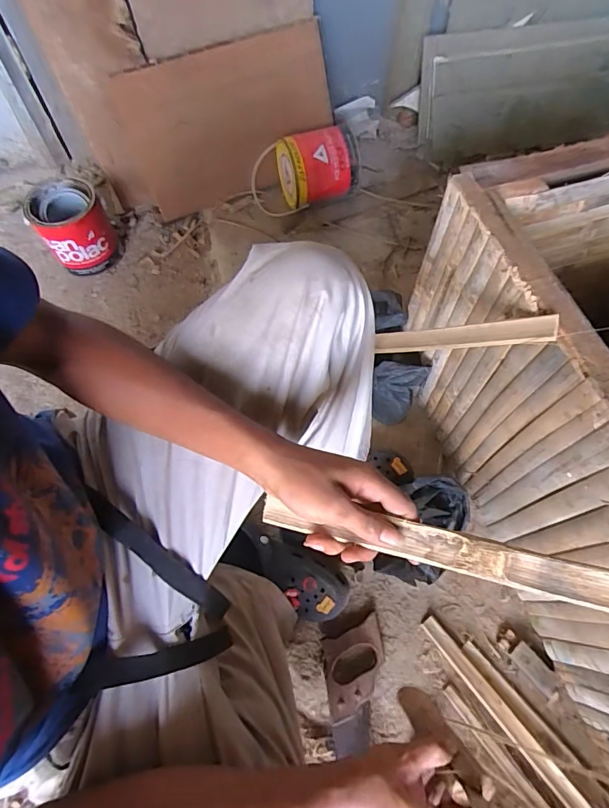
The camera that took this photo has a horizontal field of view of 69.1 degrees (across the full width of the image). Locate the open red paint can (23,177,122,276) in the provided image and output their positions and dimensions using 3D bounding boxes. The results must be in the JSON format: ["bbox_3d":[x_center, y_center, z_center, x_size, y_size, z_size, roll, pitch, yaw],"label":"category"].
[{"bbox_3d":[-0.534,-0.409,1.029,0.148,0.152,0.159,0,66,-1],"label":"open red paint can"}]

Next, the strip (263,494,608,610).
[{"bbox_3d":[0.184,0.125,0.316,0.460,0.007,0.029,9,83,19],"label":"strip"}]

